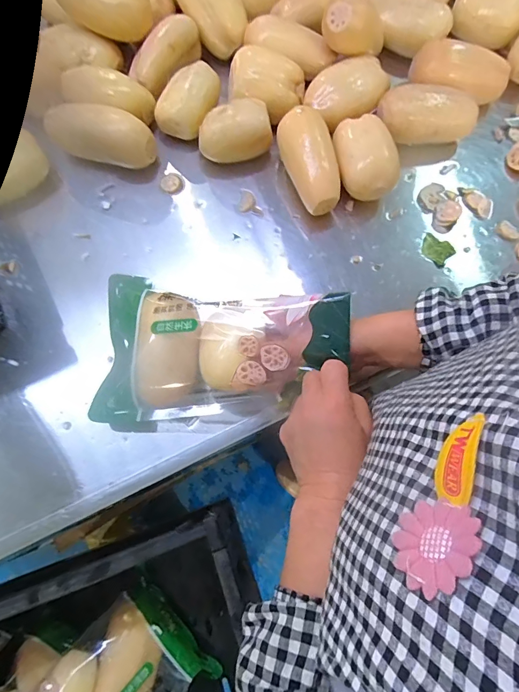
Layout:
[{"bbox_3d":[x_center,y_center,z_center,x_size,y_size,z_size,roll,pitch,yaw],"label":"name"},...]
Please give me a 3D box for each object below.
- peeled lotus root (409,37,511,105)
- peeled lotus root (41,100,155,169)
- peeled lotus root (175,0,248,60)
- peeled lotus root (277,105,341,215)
[{"bbox_3d":[0.297,-0.405,0.575,0.147,0.057,0.050,11,75,3],"label":"peeled lotus root"},{"bbox_3d":[-0.218,-0.290,0.547,0.149,0.070,0.064,9,74,2],"label":"peeled lotus root"},{"bbox_3d":[-0.078,-0.535,0.611,0.085,0.073,0.157,-34,101,2],"label":"peeled lotus root"},{"bbox_3d":[0.070,-0.244,0.523,0.067,0.062,0.133,-14,75,-4],"label":"peeled lotus root"}]

